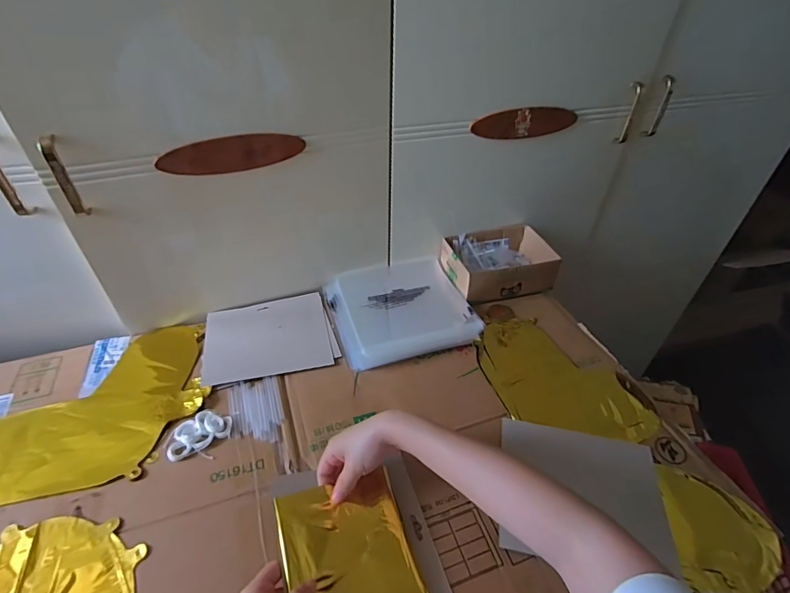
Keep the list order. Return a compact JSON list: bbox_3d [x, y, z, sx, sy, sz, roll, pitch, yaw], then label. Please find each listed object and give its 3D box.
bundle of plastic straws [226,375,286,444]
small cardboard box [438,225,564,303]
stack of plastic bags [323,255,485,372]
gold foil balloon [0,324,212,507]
[{"bbox_3d":[-0.191,0.157,0.592,0.067,0.005,0.103,-13,44,-16],"label":"bundle of plastic straws"},{"bbox_3d":[0.192,-0.064,0.796,0.184,0.055,0.134,-10,43,-14],"label":"small cardboard box"},{"bbox_3d":[0.008,0.017,0.749,0.228,0.021,0.218,-12,44,-16],"label":"stack of plastic bags"},{"bbox_3d":[-0.468,0.166,0.567,0.403,0.009,0.231,-15,44,-18],"label":"gold foil balloon"}]

